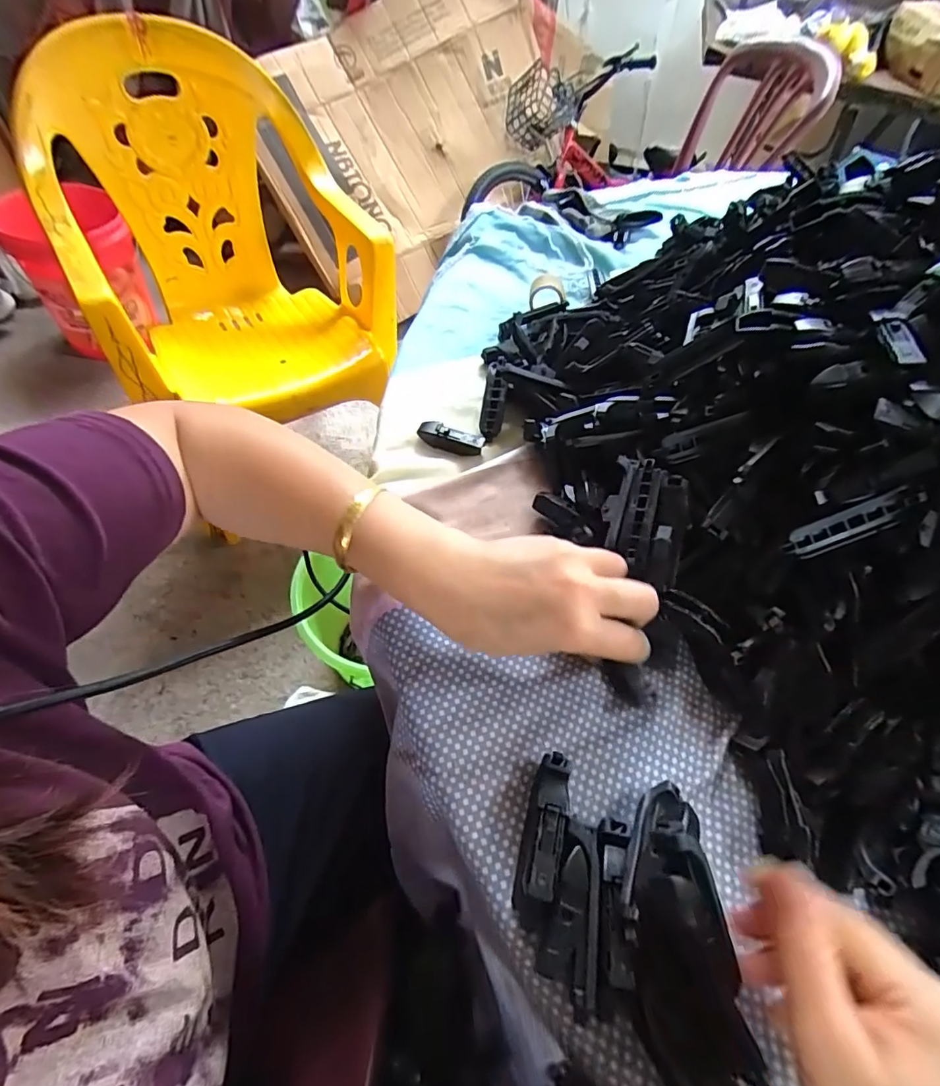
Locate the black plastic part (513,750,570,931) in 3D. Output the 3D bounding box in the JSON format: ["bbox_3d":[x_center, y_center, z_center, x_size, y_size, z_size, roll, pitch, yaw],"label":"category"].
[{"bbox_3d":[0.035,0.142,0.250,0.021,0.021,0.073,21,57,10],"label":"black plastic part"}]

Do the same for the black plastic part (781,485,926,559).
[{"bbox_3d":[0.210,-0.010,0.283,0.068,0.011,0.016,-27,56,16],"label":"black plastic part"}]

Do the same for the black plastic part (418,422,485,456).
[{"bbox_3d":[-0.015,-0.080,0.395,0.051,0.013,0.016,21,57,10],"label":"black plastic part"}]

